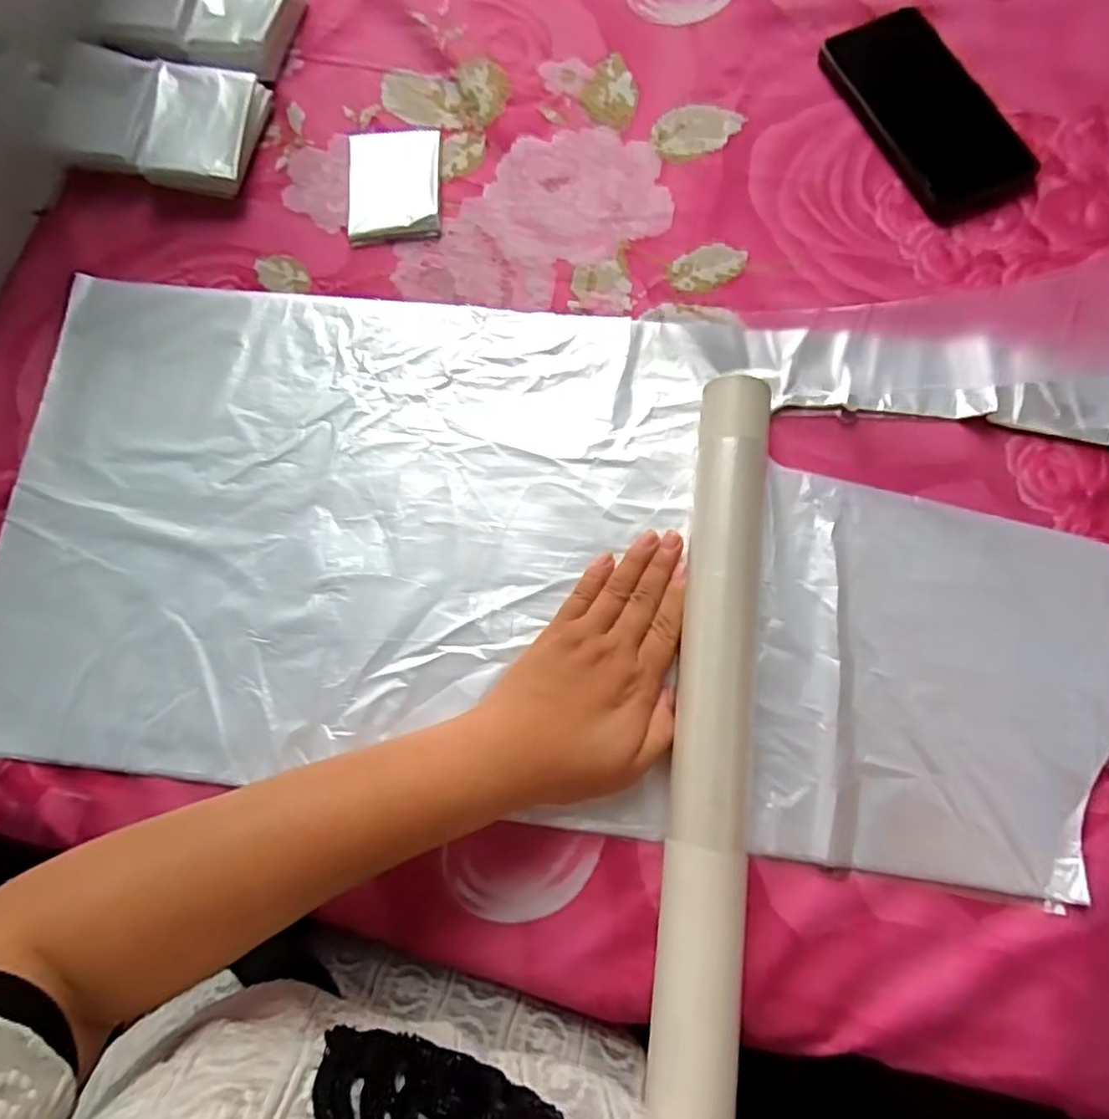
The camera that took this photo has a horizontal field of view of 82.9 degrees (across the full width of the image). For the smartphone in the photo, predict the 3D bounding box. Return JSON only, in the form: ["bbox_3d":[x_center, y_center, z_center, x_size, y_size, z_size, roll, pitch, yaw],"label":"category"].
[{"bbox_3d":[0.255,-0.308,0.431,0.079,0.009,0.164,-23,76,-4],"label":"smartphone"}]

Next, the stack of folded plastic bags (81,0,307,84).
[{"bbox_3d":[-0.261,-0.401,0.463,0.129,0.035,0.098,13,76,5],"label":"stack of folded plastic bags"}]

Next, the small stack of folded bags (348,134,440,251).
[{"bbox_3d":[-0.111,-0.259,0.435,0.063,0.007,0.088,-2,76,1],"label":"small stack of folded bags"}]

